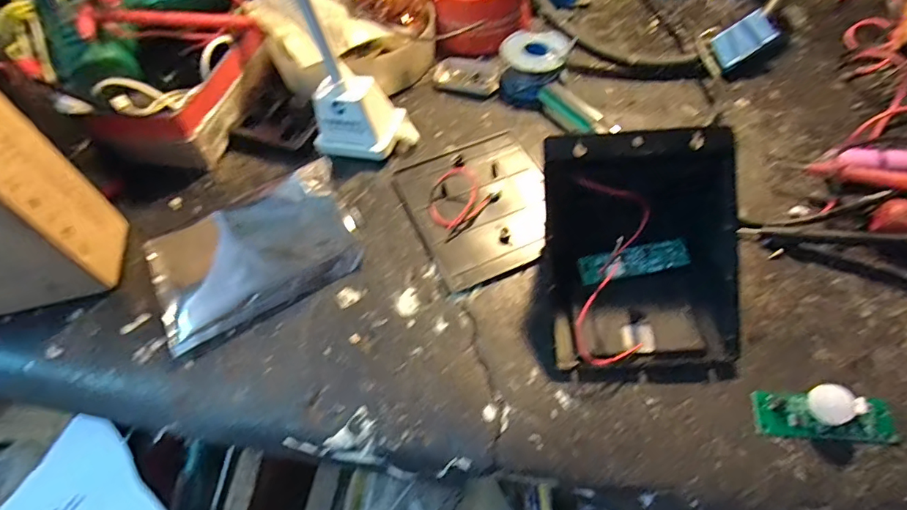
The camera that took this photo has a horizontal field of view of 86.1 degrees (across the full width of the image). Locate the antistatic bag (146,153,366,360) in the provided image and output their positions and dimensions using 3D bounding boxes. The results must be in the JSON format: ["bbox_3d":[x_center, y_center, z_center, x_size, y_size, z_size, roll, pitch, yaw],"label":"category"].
[{"bbox_3d":[-0.126,-0.005,0.309,0.123,0.015,0.088,-26,60,-12],"label":"antistatic bag"}]

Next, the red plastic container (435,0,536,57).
[{"bbox_3d":[0.023,-0.221,0.422,0.079,0.043,0.090,-7,58,0],"label":"red plastic container"}]

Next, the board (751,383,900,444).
[{"bbox_3d":[0.181,0.076,0.233,0.061,0.020,0.020,3,58,6],"label":"board"}]

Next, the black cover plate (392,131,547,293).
[{"bbox_3d":[0.019,-0.035,0.320,0.092,0.010,0.107,-21,59,-9],"label":"black cover plate"}]

